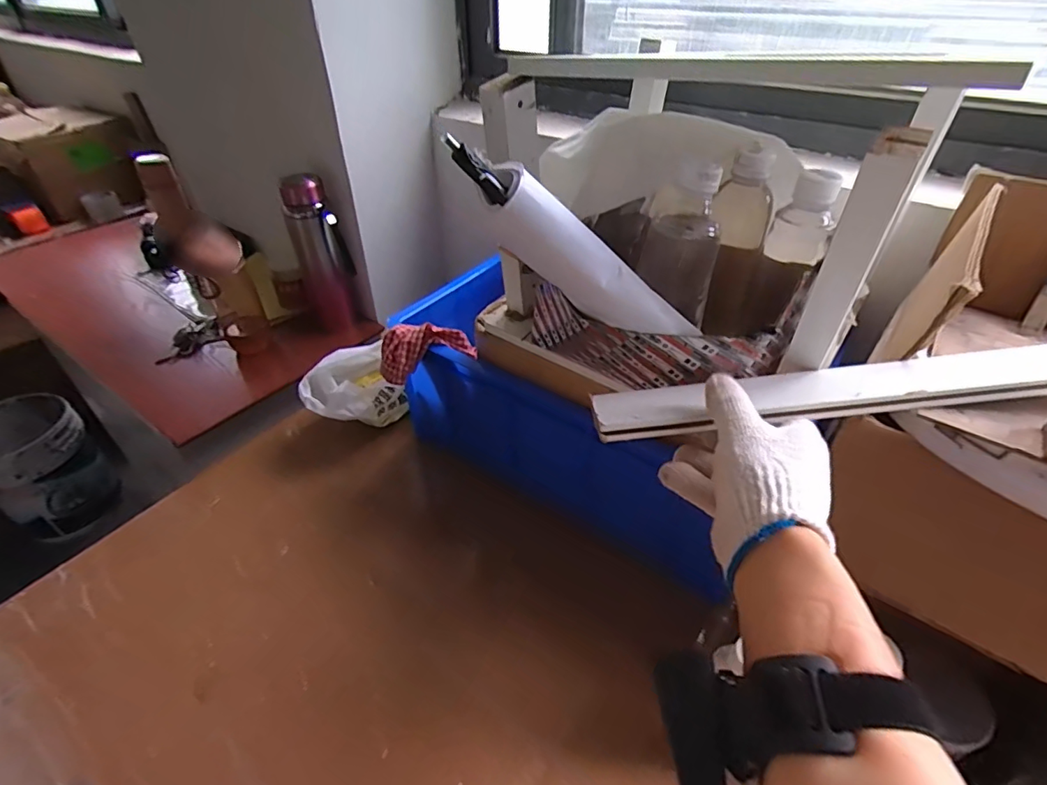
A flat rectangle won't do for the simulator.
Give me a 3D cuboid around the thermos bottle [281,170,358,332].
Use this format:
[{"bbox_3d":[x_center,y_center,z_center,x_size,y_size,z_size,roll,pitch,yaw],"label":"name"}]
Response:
[{"bbox_3d":[-0.347,-0.226,0.884,0.091,0.279,0.075,-17,43,-19],"label":"thermos bottle"}]

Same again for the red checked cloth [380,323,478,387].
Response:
[{"bbox_3d":[-0.122,-0.057,0.644,0.121,0.054,0.051,-13,42,-16],"label":"red checked cloth"}]

